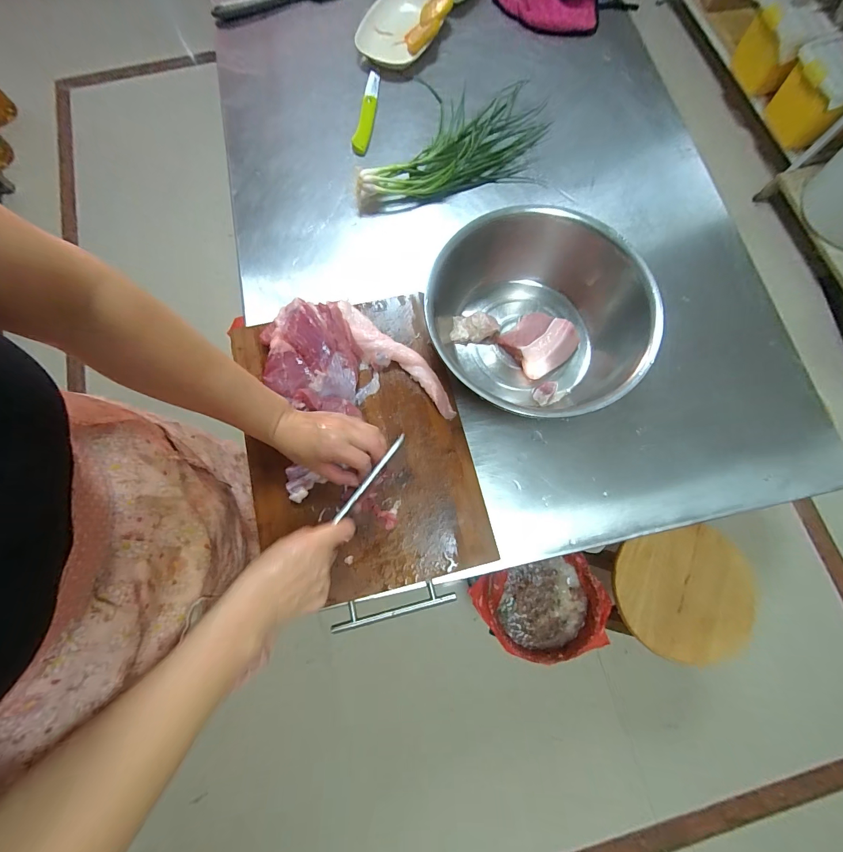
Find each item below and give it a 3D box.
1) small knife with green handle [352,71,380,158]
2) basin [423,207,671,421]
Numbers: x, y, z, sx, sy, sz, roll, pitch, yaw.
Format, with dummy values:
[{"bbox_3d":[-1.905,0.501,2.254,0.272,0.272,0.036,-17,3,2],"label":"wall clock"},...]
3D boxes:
[{"bbox_3d":[-0.090,-0.539,0.628,0.031,0.026,0.177,9,76,2],"label":"small knife with green handle"},{"bbox_3d":[0.144,-0.132,0.484,0.256,0.108,0.262,0,76,0],"label":"basin"}]

